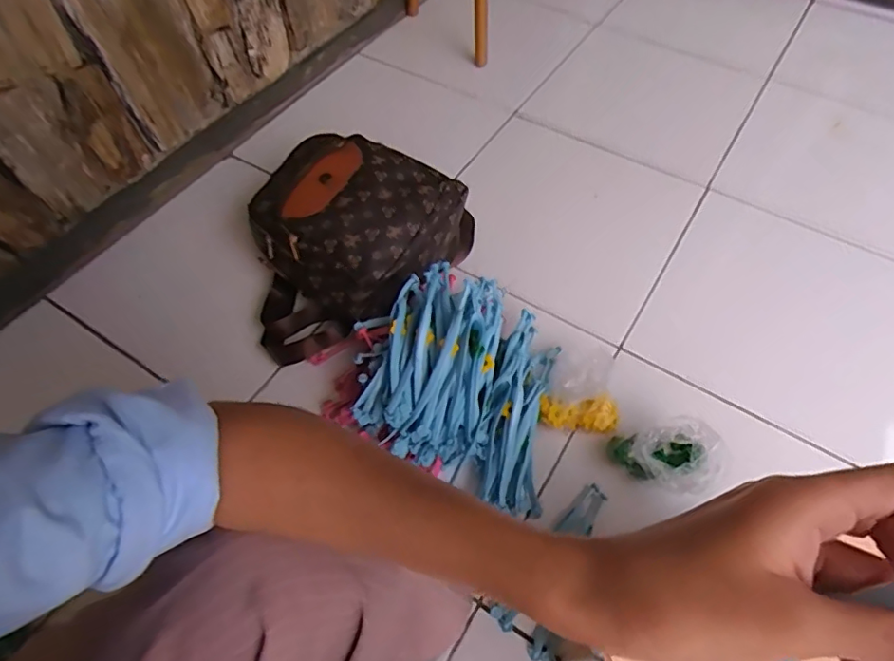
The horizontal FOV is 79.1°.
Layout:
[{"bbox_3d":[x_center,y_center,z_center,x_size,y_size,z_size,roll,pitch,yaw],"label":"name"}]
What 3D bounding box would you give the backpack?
[{"bbox_3d":[-0.149,-0.125,0.793,0.288,0.159,0.324,19,59,12],"label":"backpack"}]

